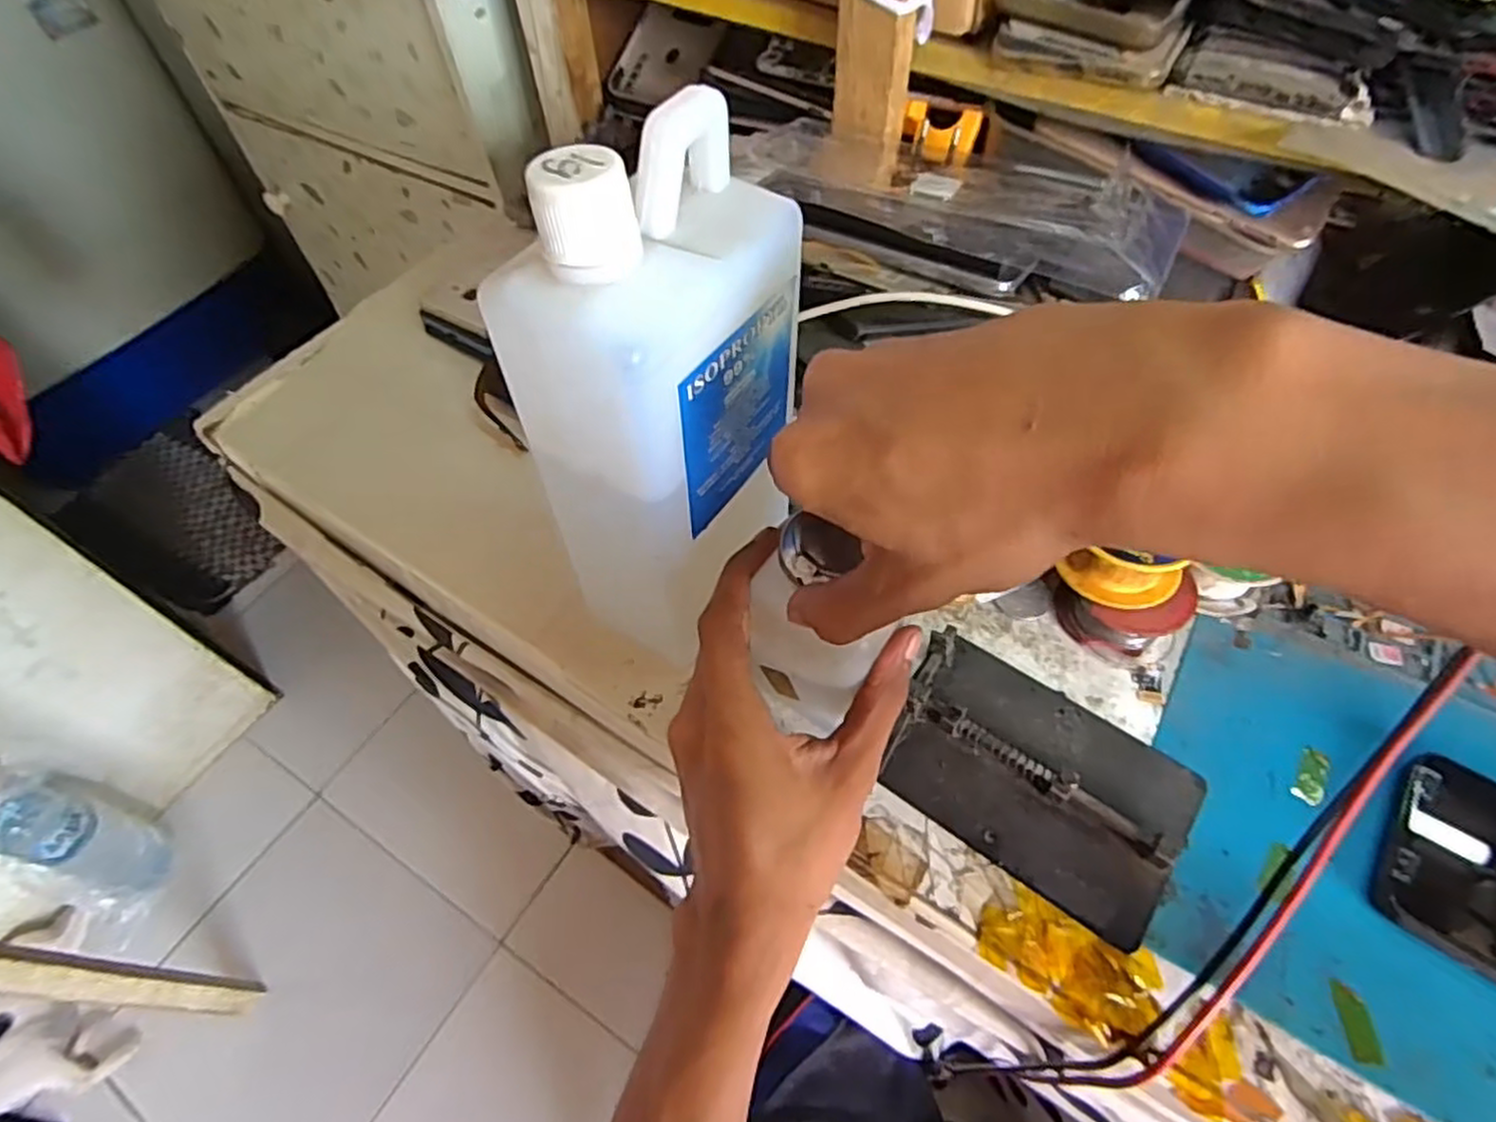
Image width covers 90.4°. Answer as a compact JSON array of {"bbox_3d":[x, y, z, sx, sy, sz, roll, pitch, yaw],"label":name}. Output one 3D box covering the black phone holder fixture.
[{"bbox_3d":[0.116,0.083,0.300,0.117,0.015,0.080,32,63,22],"label":"black phone holder fixture"}]

